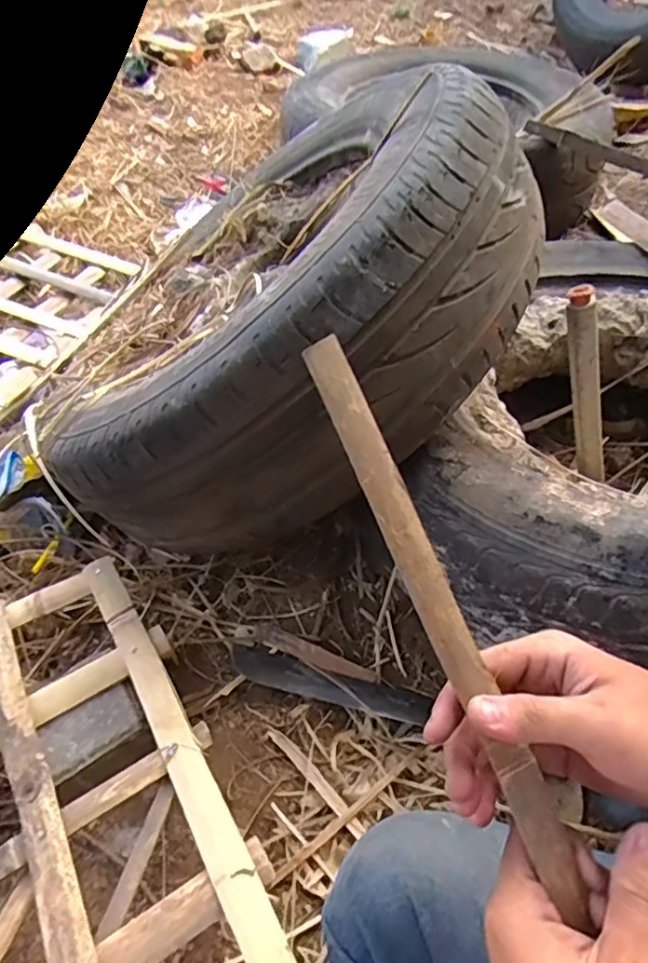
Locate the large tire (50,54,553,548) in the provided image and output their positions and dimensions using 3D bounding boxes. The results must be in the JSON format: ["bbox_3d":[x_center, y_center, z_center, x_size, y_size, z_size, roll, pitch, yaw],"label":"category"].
[{"bbox_3d":[-0.048,-0.164,0.634,0.529,0.185,0.454,-49,31,-8],"label":"large tire"}]

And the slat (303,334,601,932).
[{"bbox_3d":[0.053,0.058,0.267,0.020,0.006,0.267,-23,85,-17],"label":"slat"}]

